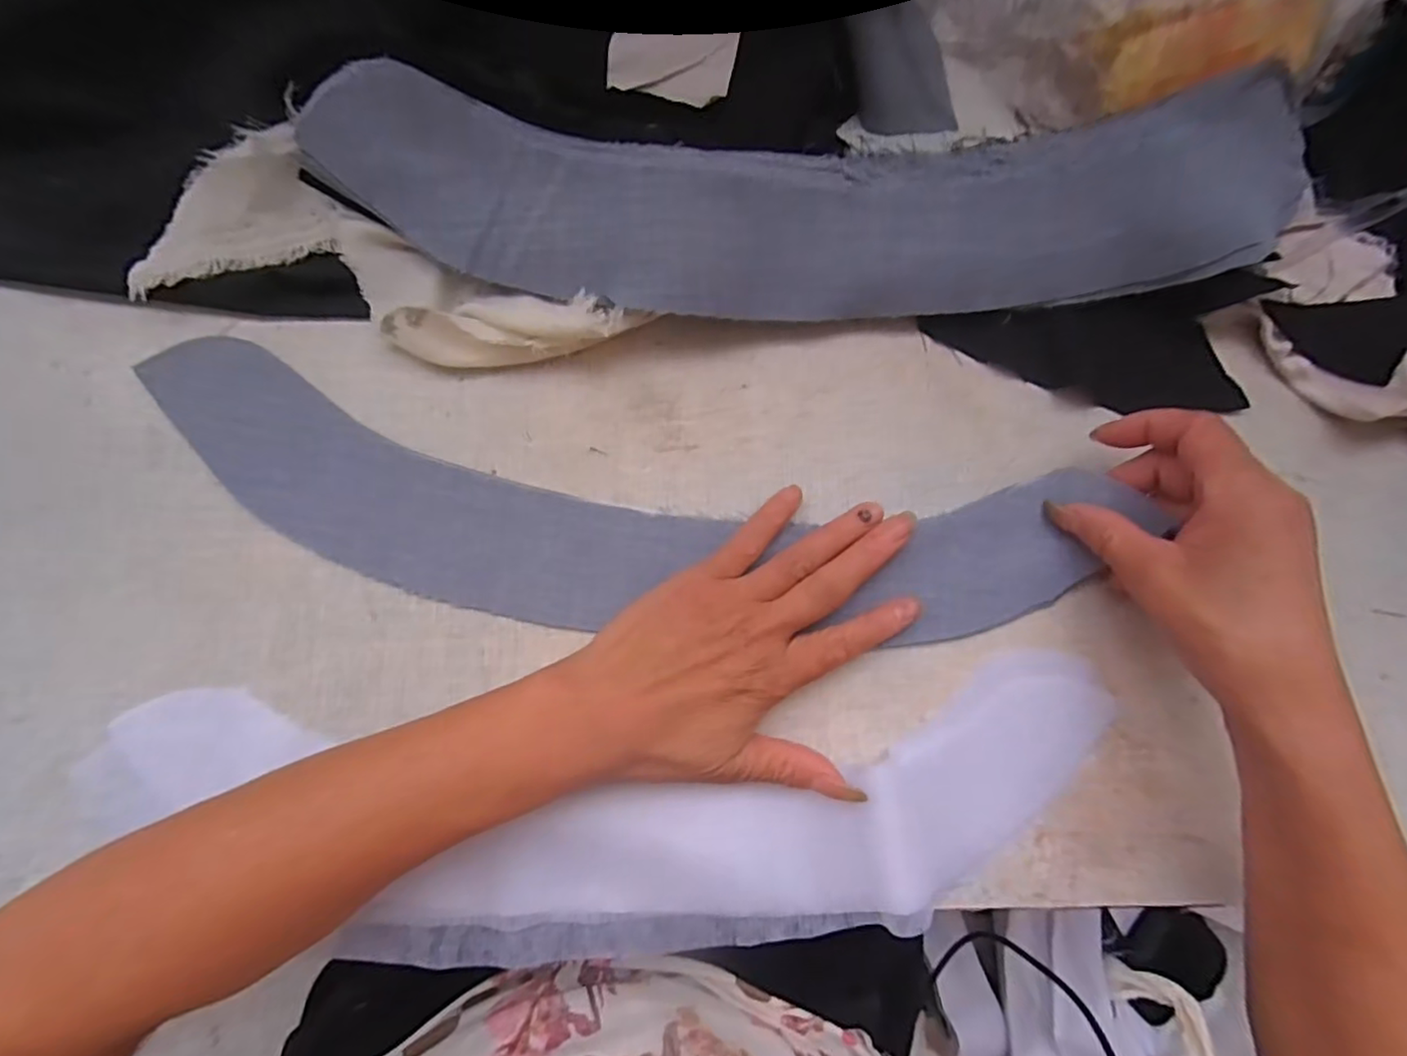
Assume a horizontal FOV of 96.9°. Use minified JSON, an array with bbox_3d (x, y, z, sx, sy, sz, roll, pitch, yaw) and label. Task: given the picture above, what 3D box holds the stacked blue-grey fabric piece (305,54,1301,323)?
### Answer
[{"bbox_3d":[0.059,-0.150,0.287,0.444,0.024,0.100,-2,95,-3],"label":"stacked blue-grey fabric piece"}]

